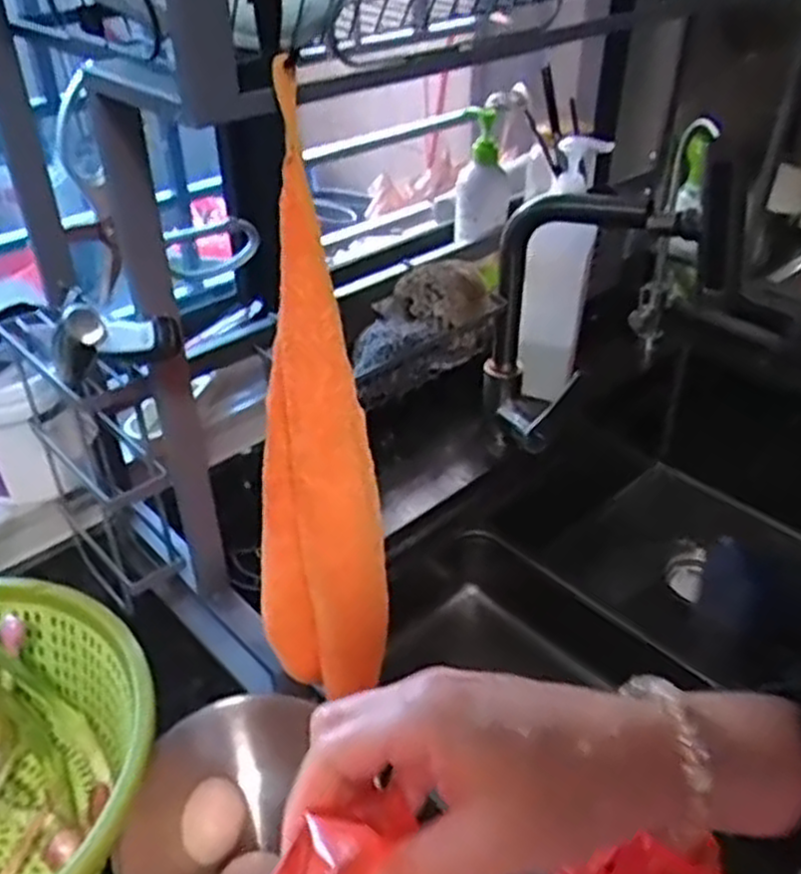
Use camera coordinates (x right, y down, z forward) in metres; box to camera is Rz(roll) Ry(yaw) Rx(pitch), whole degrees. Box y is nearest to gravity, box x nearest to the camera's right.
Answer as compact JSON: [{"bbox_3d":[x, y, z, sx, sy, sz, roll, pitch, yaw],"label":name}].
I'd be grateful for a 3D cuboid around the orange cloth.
[{"bbox_3d":[-0.047,0.004,0.446,0.078,0.367,0.052,-6,37,-8],"label":"orange cloth"}]

